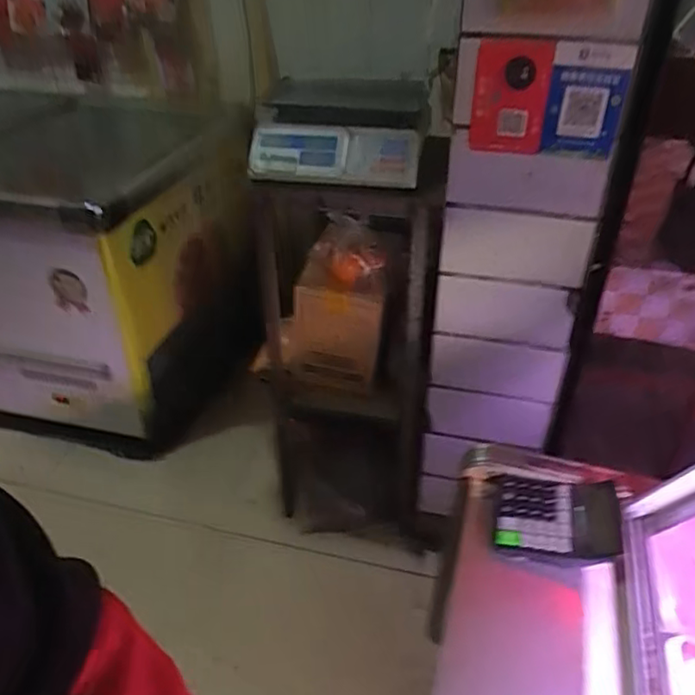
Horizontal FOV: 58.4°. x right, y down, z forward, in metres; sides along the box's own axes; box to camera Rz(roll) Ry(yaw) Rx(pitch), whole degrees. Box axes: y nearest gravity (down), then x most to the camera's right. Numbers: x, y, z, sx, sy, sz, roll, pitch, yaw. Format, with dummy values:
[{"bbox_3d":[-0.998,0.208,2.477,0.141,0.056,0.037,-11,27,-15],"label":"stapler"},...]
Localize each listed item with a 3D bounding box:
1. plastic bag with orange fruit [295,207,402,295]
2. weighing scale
[{"bbox_3d":[-0.001,-0.200,1.399,0.214,0.126,0.133,11,37,15],"label":"plastic bag with orange fruit"},{"bbox_3d":[-0.021,-0.462,1.293,0.336,0.157,0.336,0,35,1],"label":"weighing scale"}]

